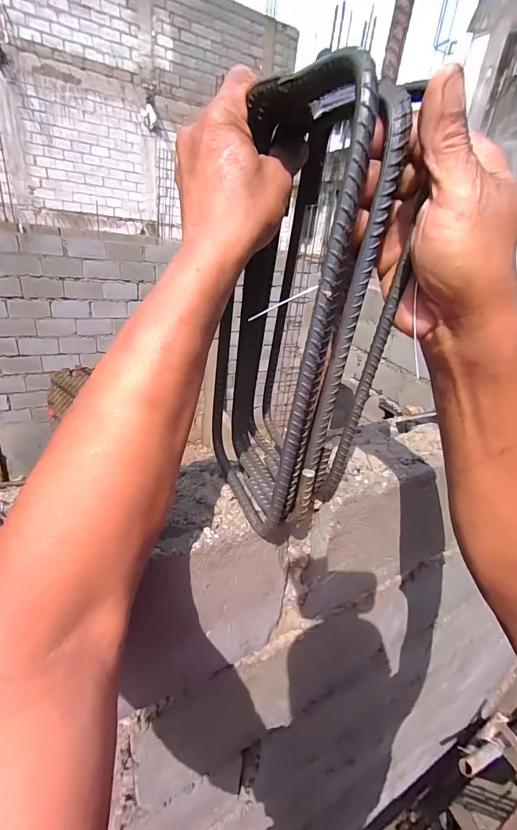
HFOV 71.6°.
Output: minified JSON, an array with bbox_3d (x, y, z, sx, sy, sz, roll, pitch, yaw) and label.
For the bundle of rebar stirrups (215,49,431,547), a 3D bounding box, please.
[{"bbox_3d":[0.026,-0.058,0.287,0.079,0.280,0.153,-7,29,-25],"label":"bundle of rebar stirrups"}]

